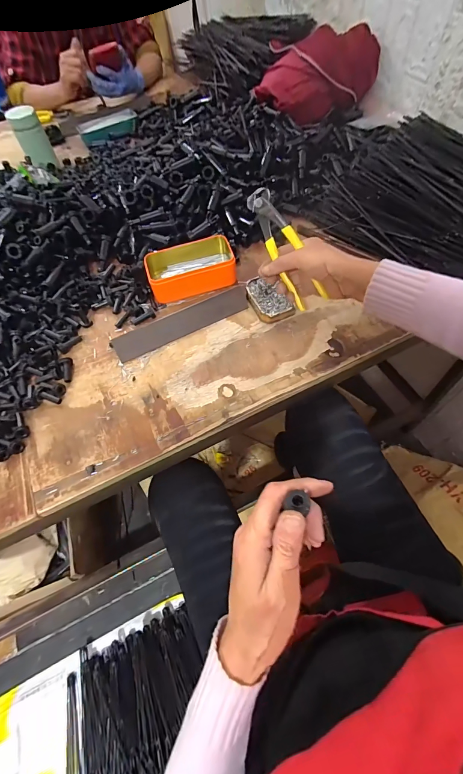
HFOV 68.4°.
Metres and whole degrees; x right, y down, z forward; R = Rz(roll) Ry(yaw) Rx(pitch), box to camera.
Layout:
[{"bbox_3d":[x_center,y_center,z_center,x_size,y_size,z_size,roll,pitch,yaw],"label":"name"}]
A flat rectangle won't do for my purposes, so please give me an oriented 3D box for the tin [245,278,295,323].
[{"bbox_3d":[0.058,-0.141,0.544,0.052,0.022,0.090,-21,60,-8],"label":"tin"}]

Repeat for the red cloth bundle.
[{"bbox_3d":[0.186,-0.676,0.725,0.222,0.103,0.153,-38,64,-17],"label":"red cloth bundle"}]

